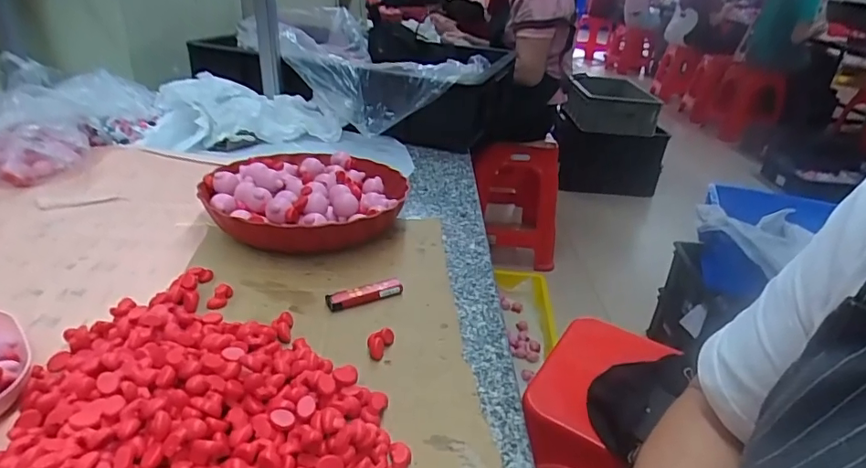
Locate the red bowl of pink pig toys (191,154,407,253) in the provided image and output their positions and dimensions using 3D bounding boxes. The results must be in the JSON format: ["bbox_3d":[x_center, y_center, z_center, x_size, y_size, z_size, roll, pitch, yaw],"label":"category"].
[{"bbox_3d":[-0.151,-0.045,0.617,0.223,0.063,0.224,3,29,-2],"label":"red bowl of pink pig toys"}]

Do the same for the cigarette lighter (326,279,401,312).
[{"bbox_3d":[-0.065,0.058,0.494,0.075,0.015,0.017,-10,32,-24],"label":"cigarette lighter"}]

